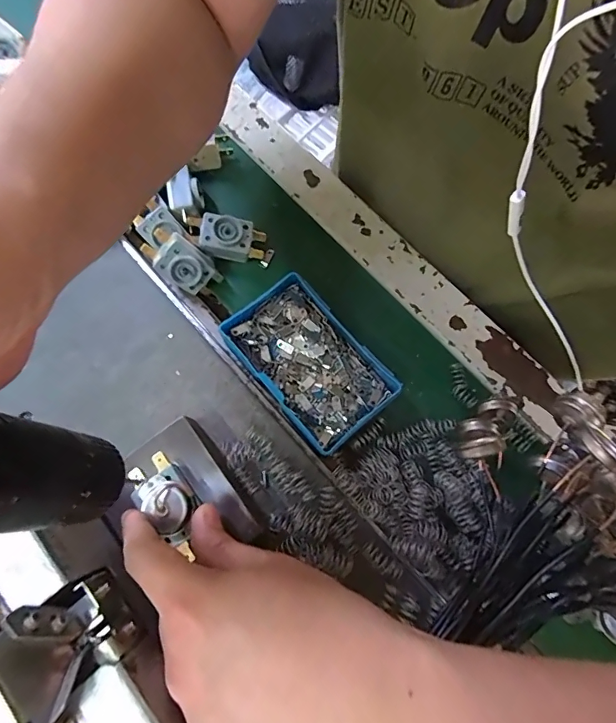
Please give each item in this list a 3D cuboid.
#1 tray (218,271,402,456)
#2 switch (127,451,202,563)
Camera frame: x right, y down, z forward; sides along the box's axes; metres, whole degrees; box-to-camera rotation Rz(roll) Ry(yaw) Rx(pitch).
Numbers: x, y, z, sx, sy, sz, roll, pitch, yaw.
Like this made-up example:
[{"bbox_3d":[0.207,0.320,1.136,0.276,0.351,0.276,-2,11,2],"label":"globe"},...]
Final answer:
[{"bbox_3d":[0.000,0.000,0.305,0.070,0.026,0.114,-40,78,-9],"label":"tray"},{"bbox_3d":[-0.075,0.075,0.234,0.026,0.016,0.052,-40,78,-9],"label":"switch"}]

